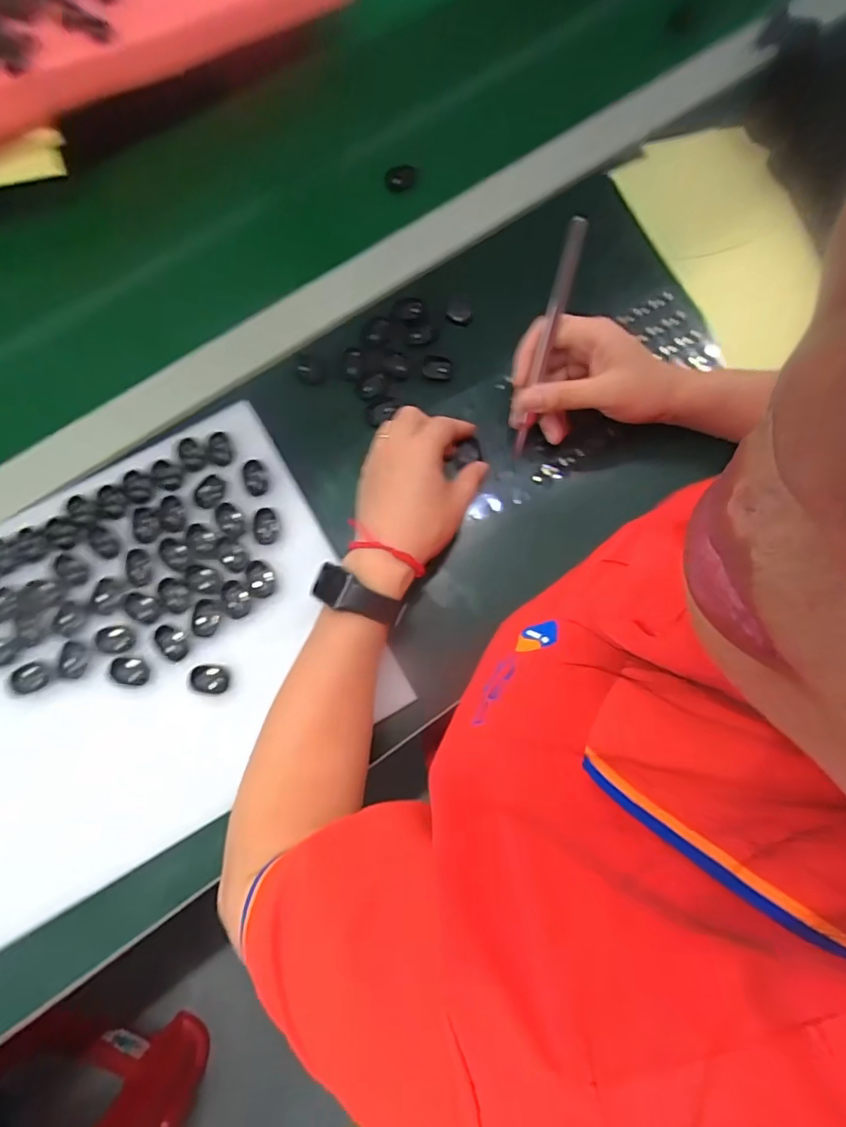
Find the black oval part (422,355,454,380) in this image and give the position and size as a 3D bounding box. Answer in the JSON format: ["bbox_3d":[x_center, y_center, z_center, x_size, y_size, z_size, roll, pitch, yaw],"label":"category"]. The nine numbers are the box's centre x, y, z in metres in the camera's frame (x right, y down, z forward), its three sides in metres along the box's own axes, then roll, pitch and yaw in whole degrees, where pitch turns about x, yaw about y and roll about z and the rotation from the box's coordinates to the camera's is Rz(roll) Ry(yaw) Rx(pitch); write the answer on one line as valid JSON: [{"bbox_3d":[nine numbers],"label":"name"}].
[{"bbox_3d":[0.011,-0.157,0.425,0.023,0.005,0.018,2,78,-1],"label":"black oval part"}]

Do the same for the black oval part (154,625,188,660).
[{"bbox_3d":[-0.174,0.054,0.369,0.018,0.004,0.026,-32,81,-7],"label":"black oval part"}]

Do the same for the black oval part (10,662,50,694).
[{"bbox_3d":[-0.268,0.078,0.362,0.025,0.006,0.020,-8,78,-3],"label":"black oval part"}]

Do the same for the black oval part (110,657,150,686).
[{"bbox_3d":[-0.200,0.074,0.365,0.025,0.006,0.018,7,78,0],"label":"black oval part"}]

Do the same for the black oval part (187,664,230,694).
[{"bbox_3d":[-0.148,0.079,0.367,0.027,0.006,0.020,5,78,0],"label":"black oval part"}]

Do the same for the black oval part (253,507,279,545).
[{"bbox_3d":[-0.115,-0.027,0.386,0.018,0.004,0.027,-9,79,-3],"label":"black oval part"}]

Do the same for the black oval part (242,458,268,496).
[{"bbox_3d":[-0.124,-0.063,0.392,0.017,0.004,0.027,-13,79,-4],"label":"black oval part"}]

